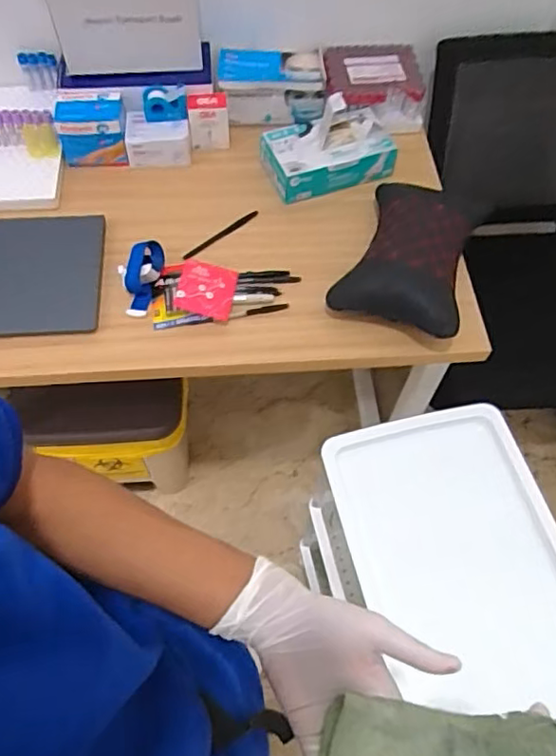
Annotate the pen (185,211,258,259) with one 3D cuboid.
[{"bbox_3d":[-0.089,-0.223,0.936,0.145,0.010,0.014,-37,68,-21],"label":"pen"}]

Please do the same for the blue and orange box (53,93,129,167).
[{"bbox_3d":[-0.299,-0.404,0.977,0.108,0.093,0.076,-1,60,-3],"label":"blue and orange box"}]

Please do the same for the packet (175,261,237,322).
[{"bbox_3d":[-0.104,-0.130,0.864,0.080,0.016,0.092,13,58,-6],"label":"packet"}]

